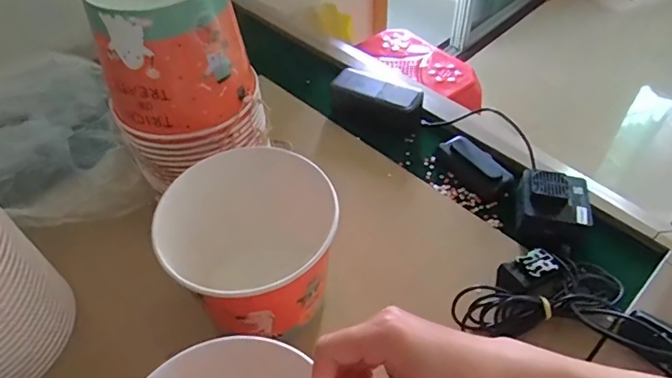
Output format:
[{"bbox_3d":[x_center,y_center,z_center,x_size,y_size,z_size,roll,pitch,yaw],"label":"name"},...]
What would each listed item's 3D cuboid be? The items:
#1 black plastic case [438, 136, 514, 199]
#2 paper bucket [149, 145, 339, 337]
[{"bbox_3d":[0.179,-0.030,0.648,0.050,0.026,0.097,-28,52,-21],"label":"black plastic case"},{"bbox_3d":[-0.079,0.060,0.481,0.154,0.135,0.144,-1,48,2],"label":"paper bucket"}]

